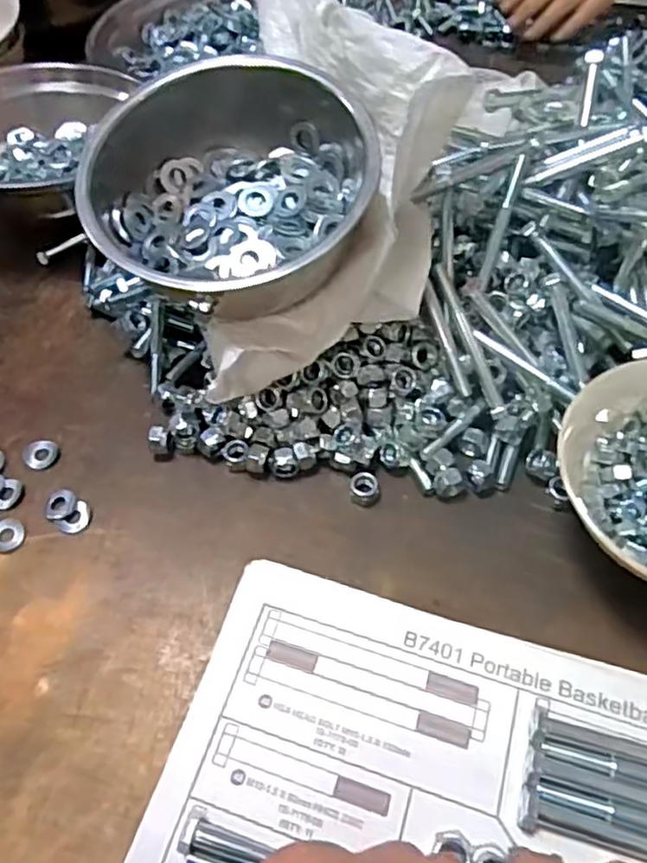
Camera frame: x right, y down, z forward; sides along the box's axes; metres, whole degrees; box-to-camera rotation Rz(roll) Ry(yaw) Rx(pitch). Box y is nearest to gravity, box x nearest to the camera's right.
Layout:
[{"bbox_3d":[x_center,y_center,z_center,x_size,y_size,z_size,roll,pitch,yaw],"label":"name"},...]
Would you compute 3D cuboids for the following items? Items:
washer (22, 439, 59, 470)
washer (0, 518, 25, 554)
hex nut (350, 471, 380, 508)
[{"bbox_3d":[-0.186,0.014,0.445,0.021,0.005,0.022,-1,55,1],"label":"washer"},{"bbox_3d":[-0.194,0.063,0.415,0.021,0.004,0.022,25,60,18],"label":"washer"},{"bbox_3d":[0.026,0.035,0.424,0.017,0.012,0.021,4,55,5],"label":"hex nut"}]

